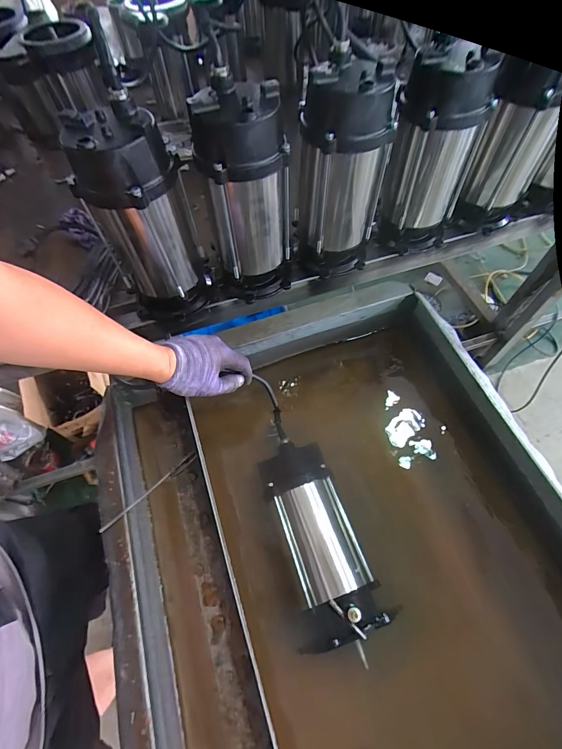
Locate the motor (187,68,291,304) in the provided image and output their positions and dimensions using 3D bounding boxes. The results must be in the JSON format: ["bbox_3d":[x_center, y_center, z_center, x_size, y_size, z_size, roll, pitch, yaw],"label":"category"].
[{"bbox_3d":[-0.053,-0.260,0.540,0.124,0.278,0.120,-7,61,-1],"label":"motor"}]

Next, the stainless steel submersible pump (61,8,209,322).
[{"bbox_3d":[-0.200,-0.218,0.523,0.136,0.282,0.115,-25,63,-11],"label":"stainless steel submersible pump"}]

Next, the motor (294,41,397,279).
[{"bbox_3d":[0.090,-0.303,0.555,0.125,0.278,0.114,6,61,6],"label":"motor"}]

